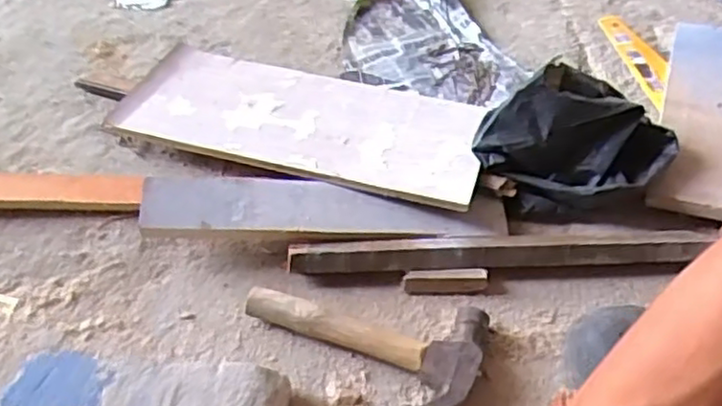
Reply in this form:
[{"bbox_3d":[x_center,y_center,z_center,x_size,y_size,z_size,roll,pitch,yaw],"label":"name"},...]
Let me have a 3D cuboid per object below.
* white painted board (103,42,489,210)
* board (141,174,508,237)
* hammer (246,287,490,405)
[{"bbox_3d":[-0.063,-0.100,0.781,0.392,0.013,0.189,14,44,12],"label":"white painted board"},{"bbox_3d":[-0.033,-0.002,0.690,0.352,0.011,0.069,0,52,-1],"label":"board"},{"bbox_3d":[0.002,0.135,0.615,0.220,0.034,0.110,5,52,2],"label":"hammer"}]

